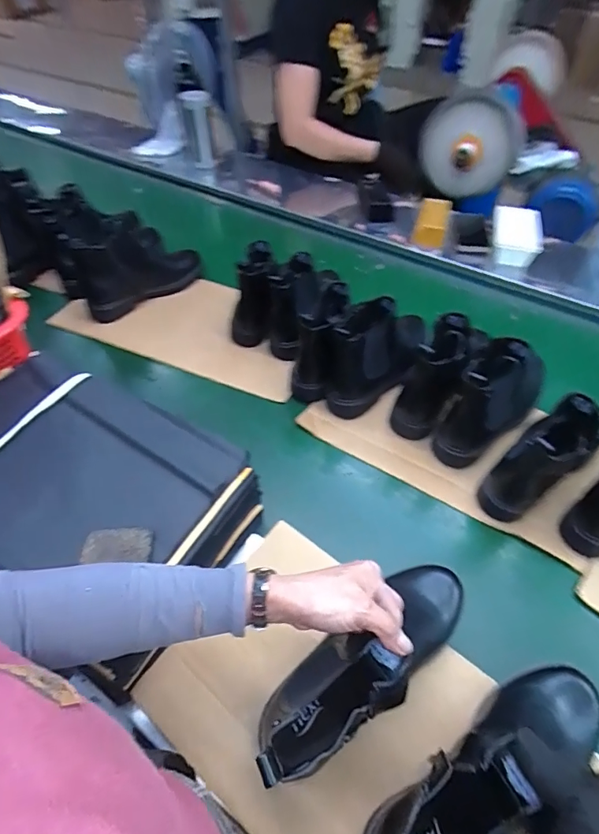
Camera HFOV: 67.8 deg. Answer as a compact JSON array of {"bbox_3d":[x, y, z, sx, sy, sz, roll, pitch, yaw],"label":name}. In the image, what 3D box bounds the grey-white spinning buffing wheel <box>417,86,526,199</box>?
[{"bbox_3d":[0.475,-0.735,1.235,0.246,0.247,0.069,1,51,1],"label":"grey-white spinning buffing wheel"}]

